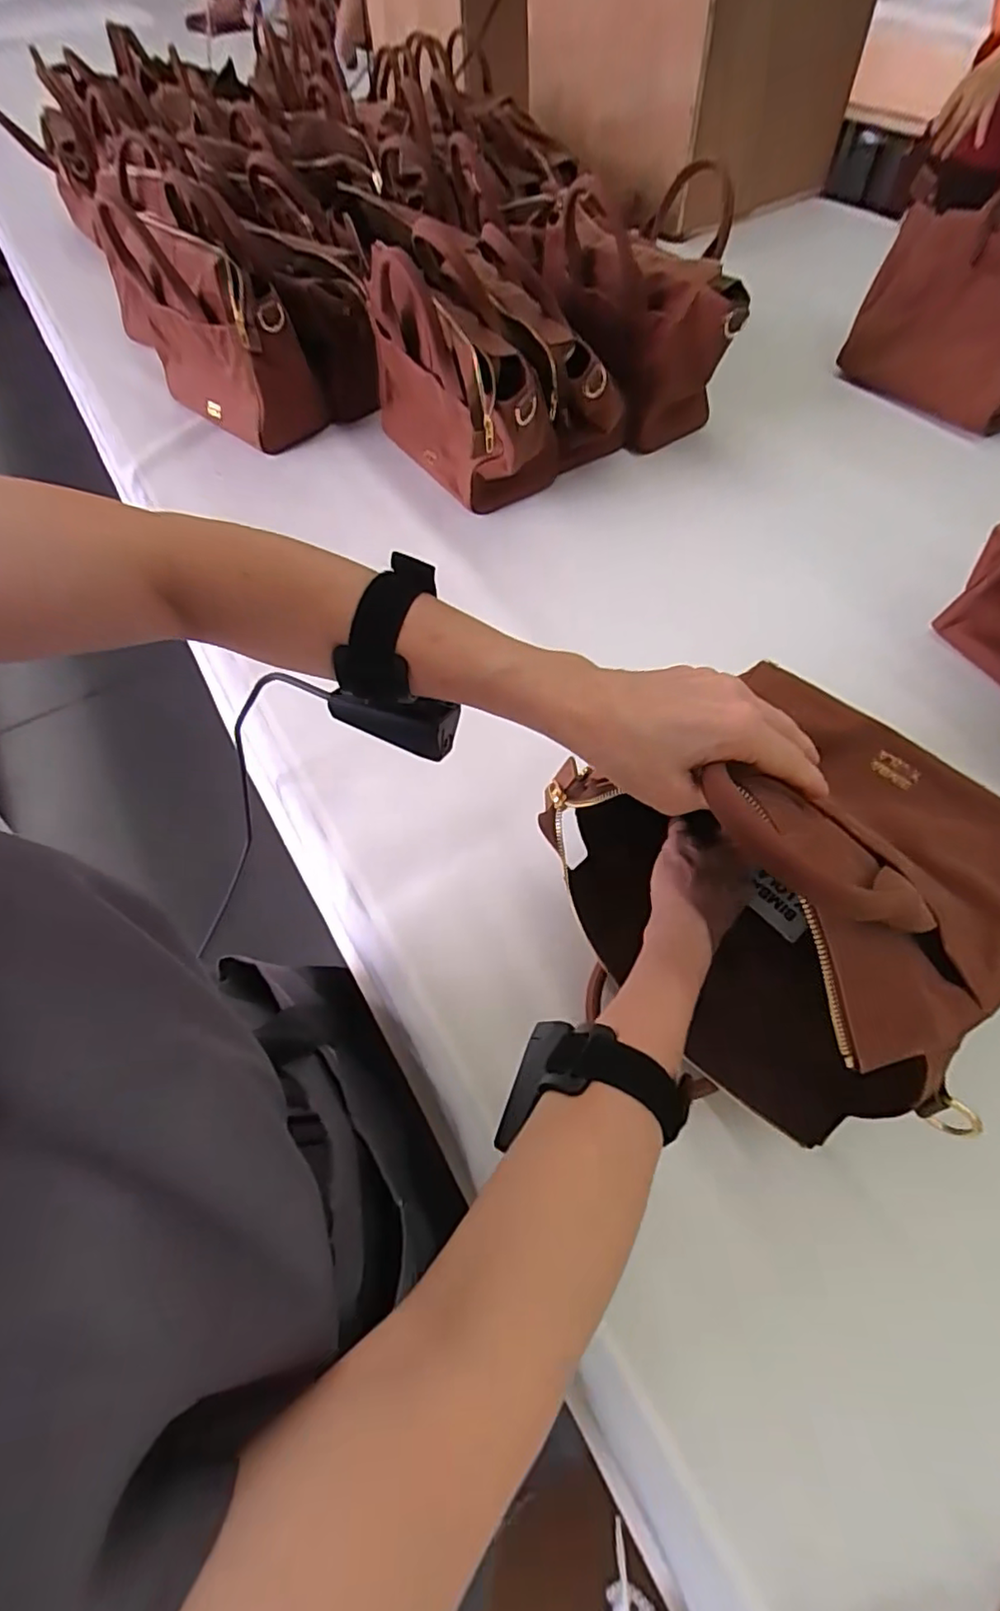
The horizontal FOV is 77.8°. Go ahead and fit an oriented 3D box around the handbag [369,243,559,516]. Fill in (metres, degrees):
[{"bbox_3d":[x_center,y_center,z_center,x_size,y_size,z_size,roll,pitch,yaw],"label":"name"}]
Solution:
[{"bbox_3d":[-0.053,-0.489,0.713,0.115,0.207,0.297,-28,61,-14],"label":"handbag"}]

